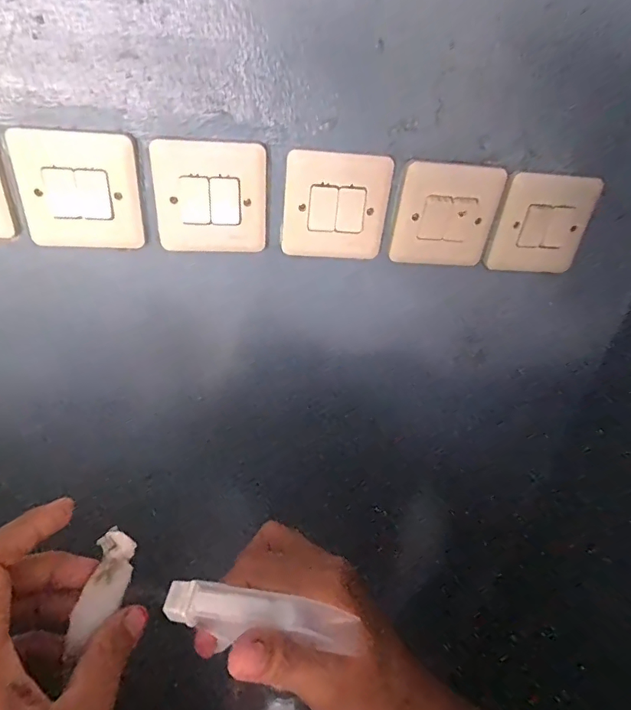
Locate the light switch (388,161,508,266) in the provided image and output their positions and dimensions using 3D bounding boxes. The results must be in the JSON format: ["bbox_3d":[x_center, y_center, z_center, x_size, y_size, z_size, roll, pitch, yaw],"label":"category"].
[{"bbox_3d":[0.103,-0.107,0.368,0.080,0.077,0.013,1,33,-8],"label":"light switch"}]

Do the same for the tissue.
[{"bbox_3d":[-0.099,0.109,0.221,0.015,0.016,0.051,13,71,11],"label":"tissue"}]

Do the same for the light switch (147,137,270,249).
[{"bbox_3d":[-0.075,-0.114,0.343,0.080,0.075,0.009,1,33,-9],"label":"light switch"}]

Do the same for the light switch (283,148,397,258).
[{"bbox_3d":[0.016,-0.112,0.357,0.078,0.075,0.009,1,33,-9],"label":"light switch"}]

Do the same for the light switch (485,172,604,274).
[{"bbox_3d":[0.182,-0.101,0.377,0.077,0.081,0.012,1,39,-4],"label":"light switch"}]

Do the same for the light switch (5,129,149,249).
[{"bbox_3d":[-0.164,-0.115,0.332,0.081,0.078,0.011,0,33,-11],"label":"light switch"}]

